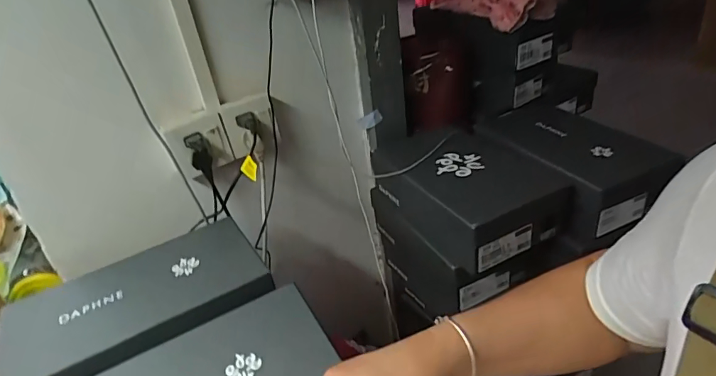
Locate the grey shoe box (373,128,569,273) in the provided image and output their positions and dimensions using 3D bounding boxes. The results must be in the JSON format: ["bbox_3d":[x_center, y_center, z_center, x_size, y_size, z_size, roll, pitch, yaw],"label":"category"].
[{"bbox_3d":[0.177,0.002,0.798,0.214,0.093,0.288,-18,32,-17],"label":"grey shoe box"}]

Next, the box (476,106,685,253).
[{"bbox_3d":[0.374,-0.047,0.844,0.193,0.112,0.321,-14,31,-11],"label":"box"}]

